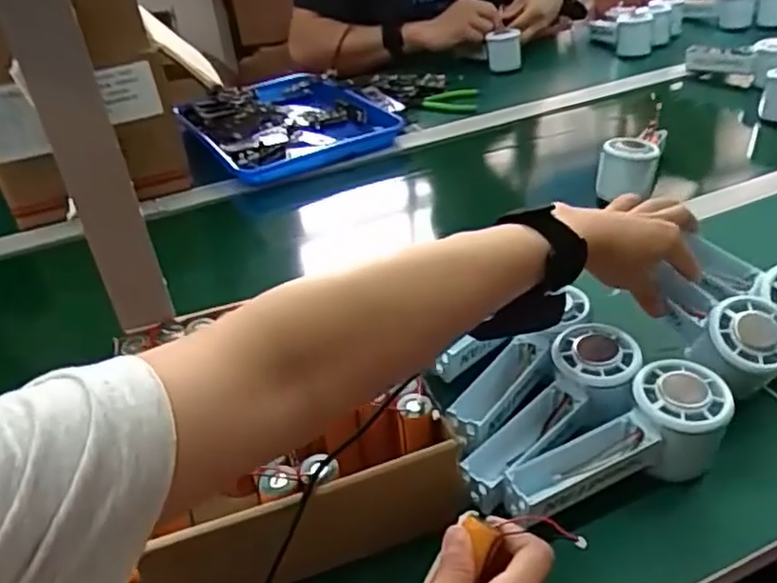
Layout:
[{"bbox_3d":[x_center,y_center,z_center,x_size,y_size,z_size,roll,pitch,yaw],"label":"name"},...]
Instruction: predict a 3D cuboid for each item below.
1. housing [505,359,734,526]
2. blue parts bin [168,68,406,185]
[{"bbox_3d":[0.143,0.100,0.416,0.150,0.061,0.050,-20,37,-17],"label":"housing"},{"bbox_3d":[-0.156,-0.245,0.955,0.279,0.048,0.300,-24,38,-21],"label":"blue parts bin"}]

